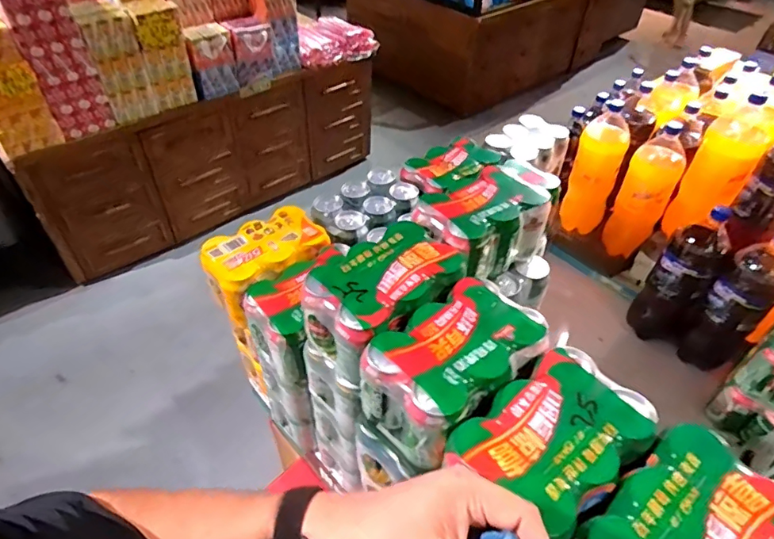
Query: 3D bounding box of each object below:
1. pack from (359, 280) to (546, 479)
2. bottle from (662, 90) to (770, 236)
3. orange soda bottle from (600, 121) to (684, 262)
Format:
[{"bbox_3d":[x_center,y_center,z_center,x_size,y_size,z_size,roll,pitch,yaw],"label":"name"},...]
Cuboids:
[{"bbox_3d":[0.074,0.117,0.577,0.134,0.107,0.196,36,53,29],"label":"pack"},{"bbox_3d":[0.696,-0.207,1.055,0.101,0.283,0.115,24,48,20],"label":"bottle"},{"bbox_3d":[0.599,-0.169,1.170,0.108,0.309,0.096,25,49,21],"label":"orange soda bottle"}]

